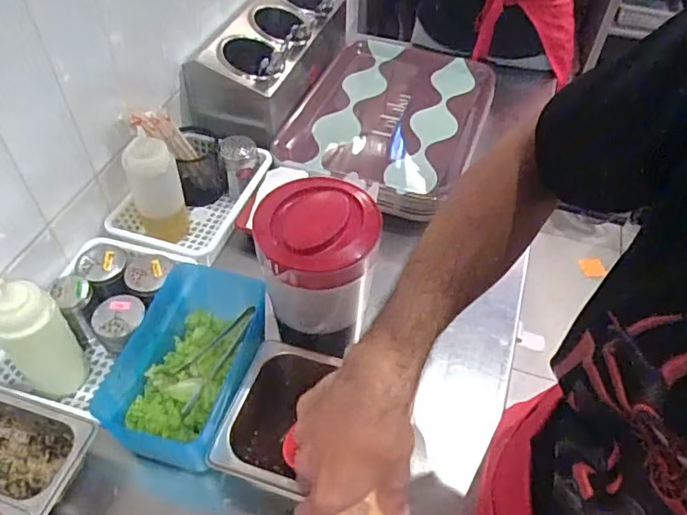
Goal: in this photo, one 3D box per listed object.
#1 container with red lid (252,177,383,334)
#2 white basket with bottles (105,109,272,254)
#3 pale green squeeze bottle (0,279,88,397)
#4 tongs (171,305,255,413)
[{"bbox_3d":[-0.028,0.007,0.641,0.127,0.160,0.131,-2,48,-3],"label":"container with red lid"},{"bbox_3d":[-0.228,-0.123,0.819,0.159,0.183,0.233,14,50,11],"label":"white basket with bottles"},{"bbox_3d":[-0.341,0.091,0.623,0.060,0.161,0.057,1,48,-1],"label":"pale green squeeze bottle"},{"bbox_3d":[-0.161,0.116,0.674,0.052,0.020,0.143,29,72,22],"label":"tongs"}]

